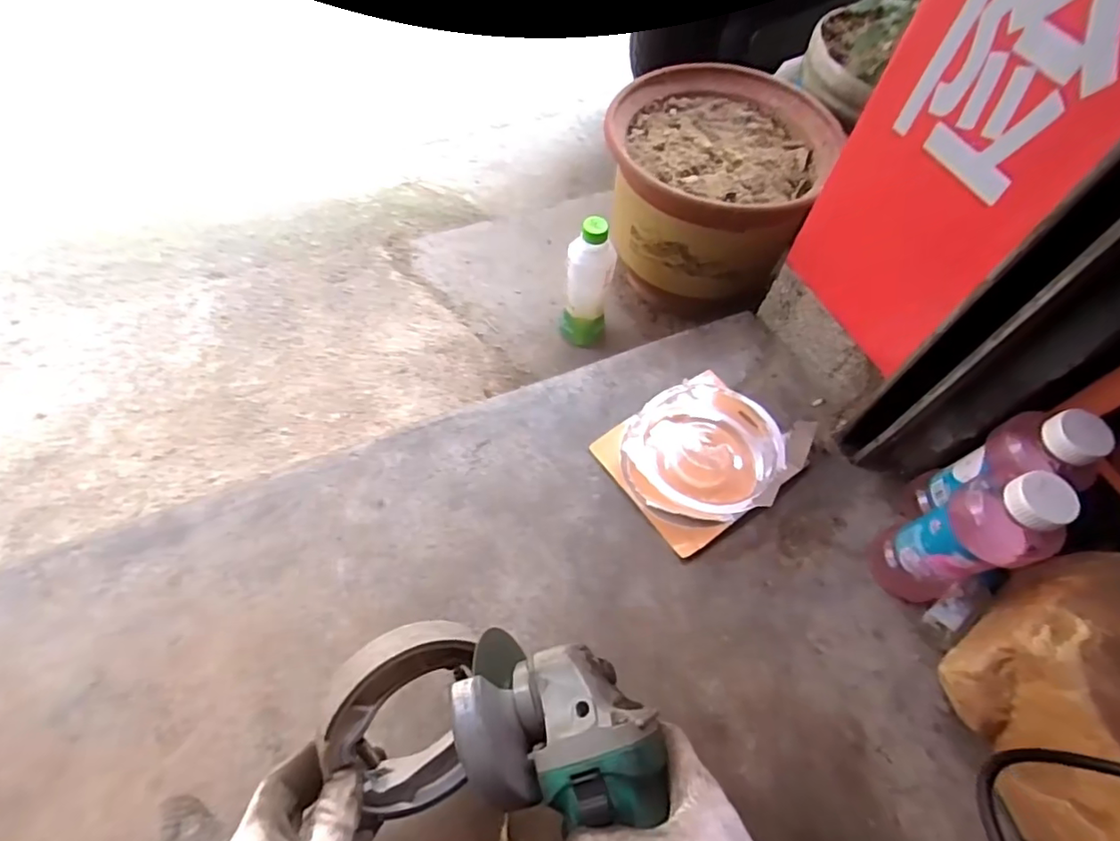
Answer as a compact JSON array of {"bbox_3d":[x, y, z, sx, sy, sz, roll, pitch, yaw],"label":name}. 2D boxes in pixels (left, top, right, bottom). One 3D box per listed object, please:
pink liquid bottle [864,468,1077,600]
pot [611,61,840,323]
[{"bbox_3d":[0.348,0.102,0.507,0.056,0.195,0.072,-19,63,-13],"label":"pink liquid bottle"},{"bbox_3d":[0.193,-0.300,0.812,0.267,0.224,0.294,23,63,9],"label":"pot"}]

